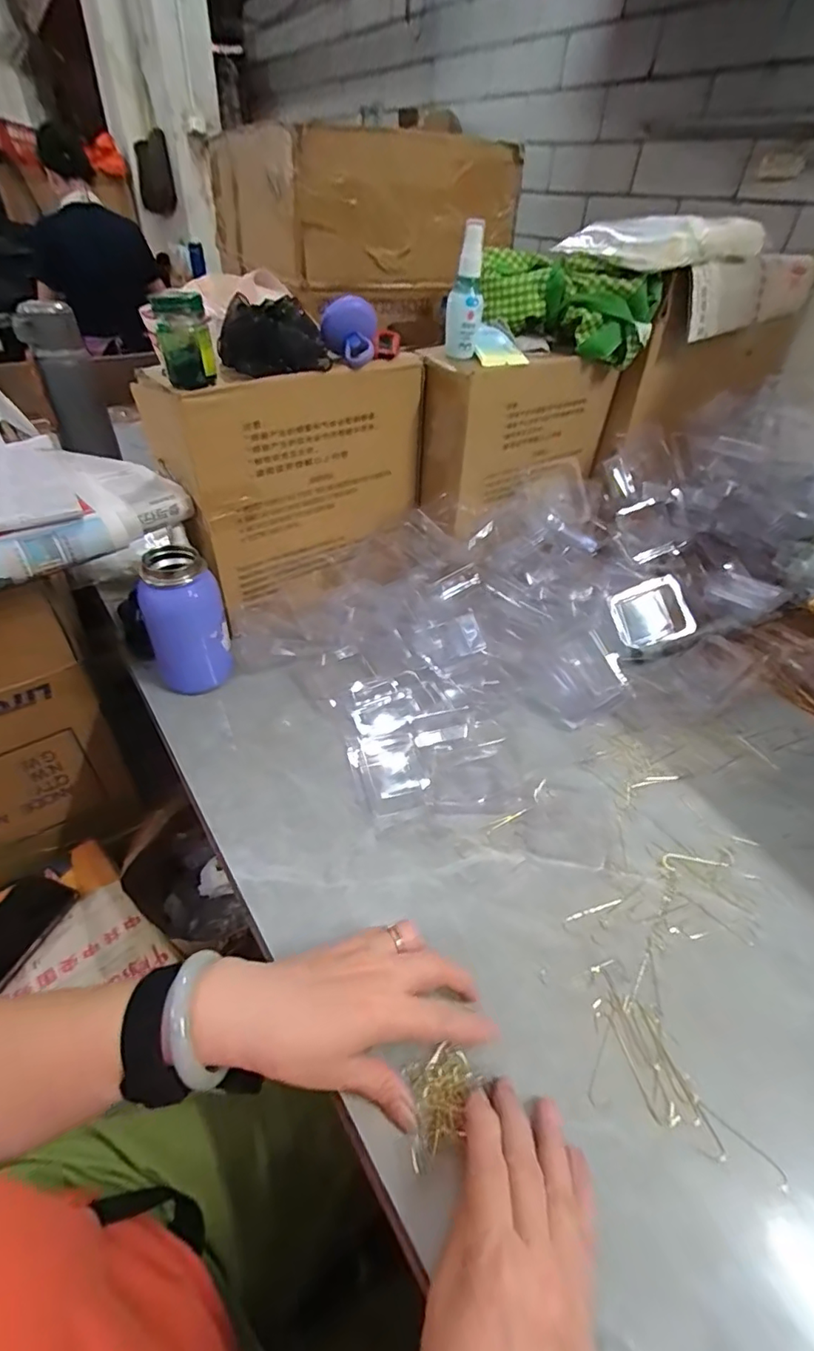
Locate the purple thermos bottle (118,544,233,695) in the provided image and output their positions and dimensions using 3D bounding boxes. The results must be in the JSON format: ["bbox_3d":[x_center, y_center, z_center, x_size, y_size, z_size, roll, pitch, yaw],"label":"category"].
[{"bbox_3d":[-0.222,-0.051,0.538,0.076,0.137,0.061,3,42,-1],"label":"purple thermos bottle"}]

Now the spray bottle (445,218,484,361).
[{"bbox_3d":[0.064,-0.413,0.576,0.039,0.119,0.036,7,42,3],"label":"spray bottle"}]

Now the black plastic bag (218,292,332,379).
[{"bbox_3d":[-0.134,-0.333,0.521,0.090,0.051,0.088,-28,51,-31],"label":"black plastic bag"}]

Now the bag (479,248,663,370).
[{"bbox_3d":[0.191,-0.447,0.646,0.206,0.089,0.062,17,43,14],"label":"bag"}]

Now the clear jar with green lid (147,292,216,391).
[{"bbox_3d":[-0.193,-0.291,0.463,0.042,0.069,0.037,-13,45,-19],"label":"clear jar with green lid"}]

